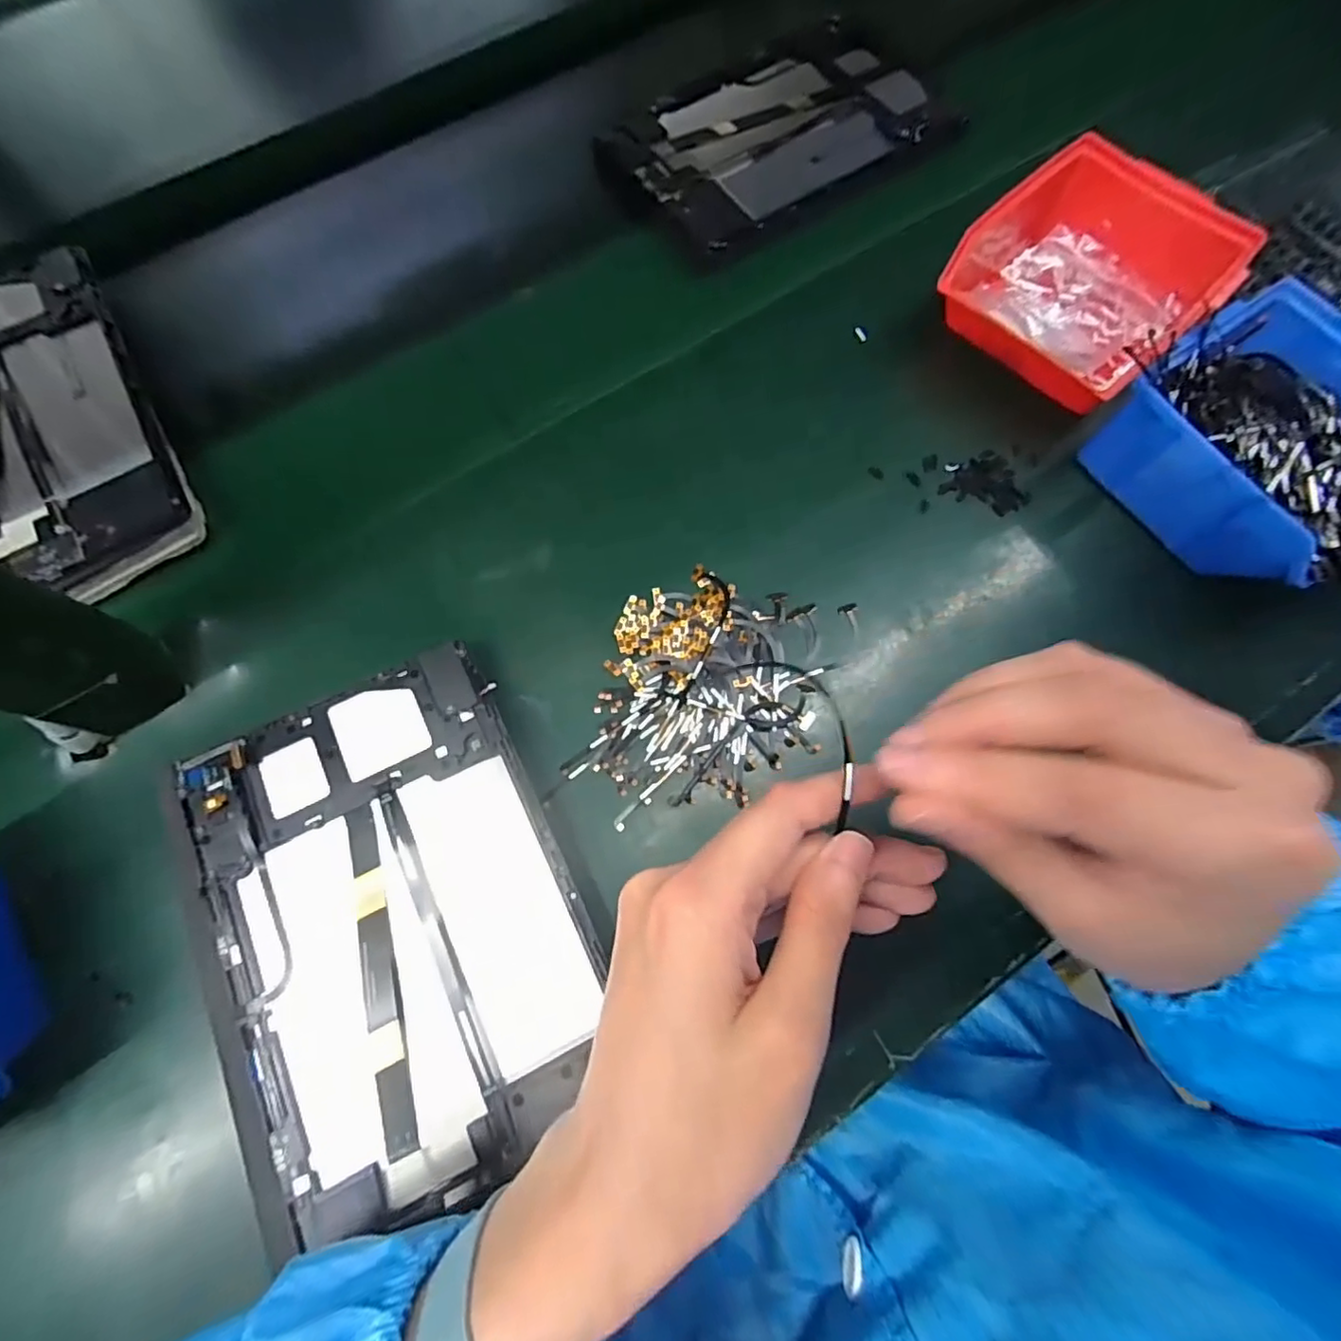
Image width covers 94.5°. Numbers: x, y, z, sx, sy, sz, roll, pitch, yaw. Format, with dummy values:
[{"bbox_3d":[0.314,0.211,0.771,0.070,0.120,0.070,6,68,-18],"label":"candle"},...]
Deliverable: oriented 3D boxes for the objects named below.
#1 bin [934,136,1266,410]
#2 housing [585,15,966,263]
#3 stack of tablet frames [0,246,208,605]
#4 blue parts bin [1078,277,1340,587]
[{"bbox_3d":[0.247,-0.231,0.377,0.133,0.068,0.125,-43,78,-12],"label":"bin"},{"bbox_3d":[0.076,-0.398,0.459,0.238,0.012,0.161,-33,76,-10],"label":"housing"},{"bbox_3d":[-0.393,-0.137,0.370,0.155,0.015,0.250,-31,76,-9],"label":"stack of tablet frames"},{"bbox_3d":[0.330,-0.116,0.342,0.129,0.066,0.151,-29,76,-9],"label":"blue parts bin"}]

